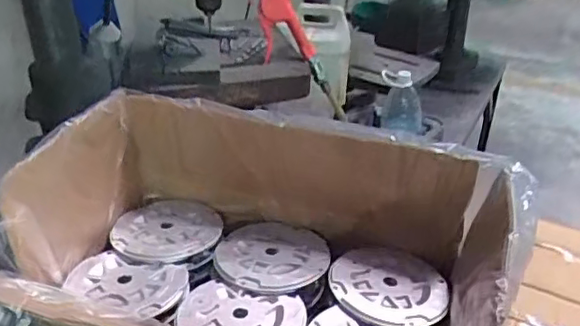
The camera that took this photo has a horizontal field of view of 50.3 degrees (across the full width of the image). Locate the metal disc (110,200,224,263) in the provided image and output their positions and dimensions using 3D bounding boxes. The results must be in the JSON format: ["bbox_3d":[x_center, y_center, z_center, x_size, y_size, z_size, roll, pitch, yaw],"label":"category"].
[{"bbox_3d":[-0.154,0.082,0.791,0.125,0.009,0.128,2,31,-1],"label":"metal disc"}]

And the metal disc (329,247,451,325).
[{"bbox_3d":[0.113,0.140,0.708,0.131,0.010,0.127,2,31,-1],"label":"metal disc"}]

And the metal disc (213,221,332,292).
[{"bbox_3d":[-0.020,0.108,0.755,0.134,0.008,0.136,2,31,-1],"label":"metal disc"}]

